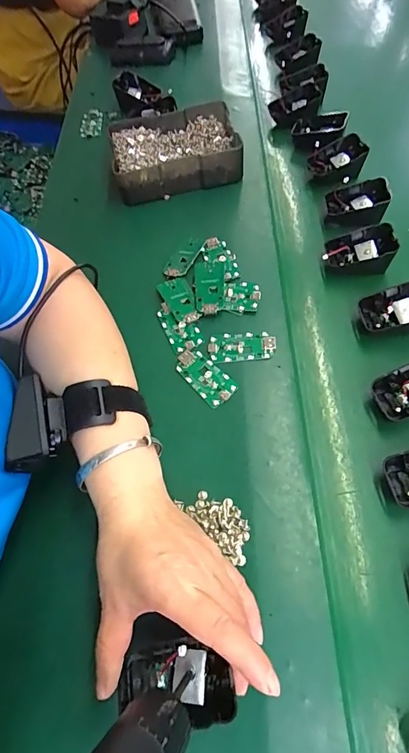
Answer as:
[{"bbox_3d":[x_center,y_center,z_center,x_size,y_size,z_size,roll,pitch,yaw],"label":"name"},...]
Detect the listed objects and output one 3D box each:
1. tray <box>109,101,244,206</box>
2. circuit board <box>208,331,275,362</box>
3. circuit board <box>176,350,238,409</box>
[{"bbox_3d":[-0.039,-0.296,0.546,0.161,0.045,0.134,-11,61,-3],"label":"tray"},{"bbox_3d":[0.037,-0.031,0.405,0.064,0.009,0.029,-3,61,1],"label":"circuit board"},{"bbox_3d":[0.000,0.000,0.391,0.031,0.004,0.064,-41,66,-18],"label":"circuit board"}]

